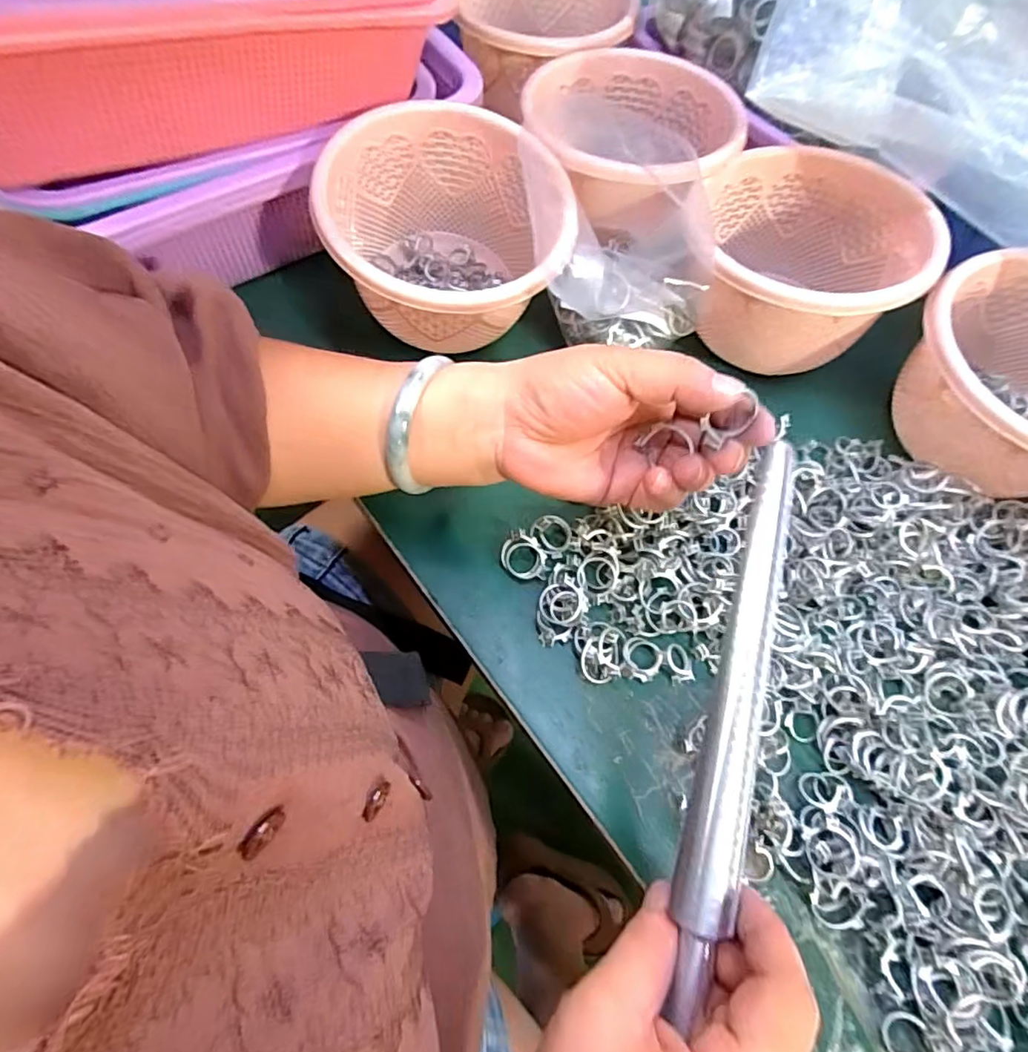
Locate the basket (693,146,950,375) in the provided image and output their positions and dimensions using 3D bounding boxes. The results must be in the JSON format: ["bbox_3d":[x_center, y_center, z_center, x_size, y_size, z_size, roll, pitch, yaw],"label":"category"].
[{"bbox_3d":[0.180,-0.169,0.372,0.135,0.079,0.144,8,66,0],"label":"basket"}]

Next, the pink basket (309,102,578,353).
[{"bbox_3d":[-0.043,-0.172,0.359,0.136,0.088,0.142,1,66,-3],"label":"pink basket"}]

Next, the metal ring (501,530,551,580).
[{"bbox_3d":[0.007,0.018,0.331,0.030,0.007,0.024,31,68,10],"label":"metal ring"}]

